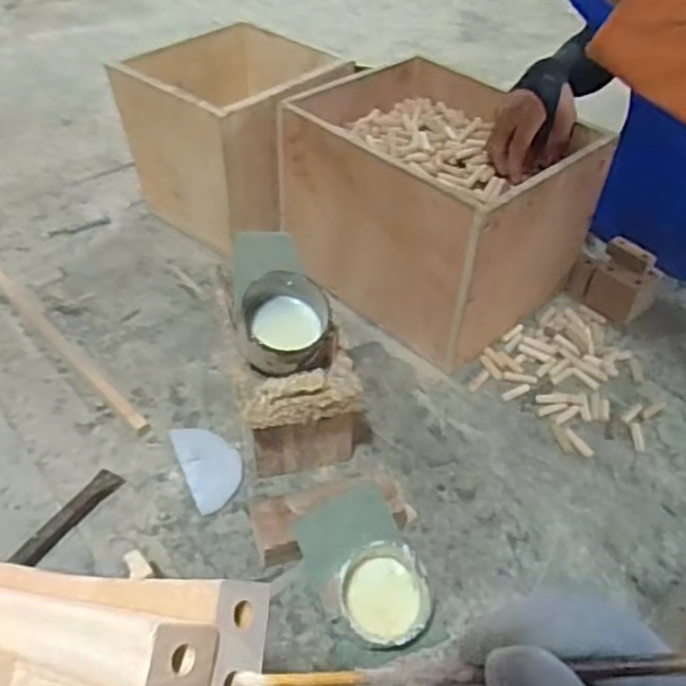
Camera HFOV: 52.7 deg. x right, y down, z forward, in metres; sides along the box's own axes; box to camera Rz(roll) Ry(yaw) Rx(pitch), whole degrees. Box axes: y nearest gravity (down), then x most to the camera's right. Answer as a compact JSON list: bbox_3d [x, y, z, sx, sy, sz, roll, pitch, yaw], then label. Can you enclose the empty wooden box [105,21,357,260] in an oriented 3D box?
[{"bbox_3d":[-0.149,-0.301,1.029,0.262,0.241,0.281,25,49,21],"label":"empty wooden box"}]

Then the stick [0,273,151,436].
[{"bbox_3d":[-0.406,-0.048,0.885,0.019,0.007,0.544,-34,55,-31],"label":"stick"}]

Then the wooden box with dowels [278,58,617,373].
[{"bbox_3d":[0.121,-0.184,0.889,0.323,0.219,0.283,36,54,29],"label":"wooden box with dowels"}]

